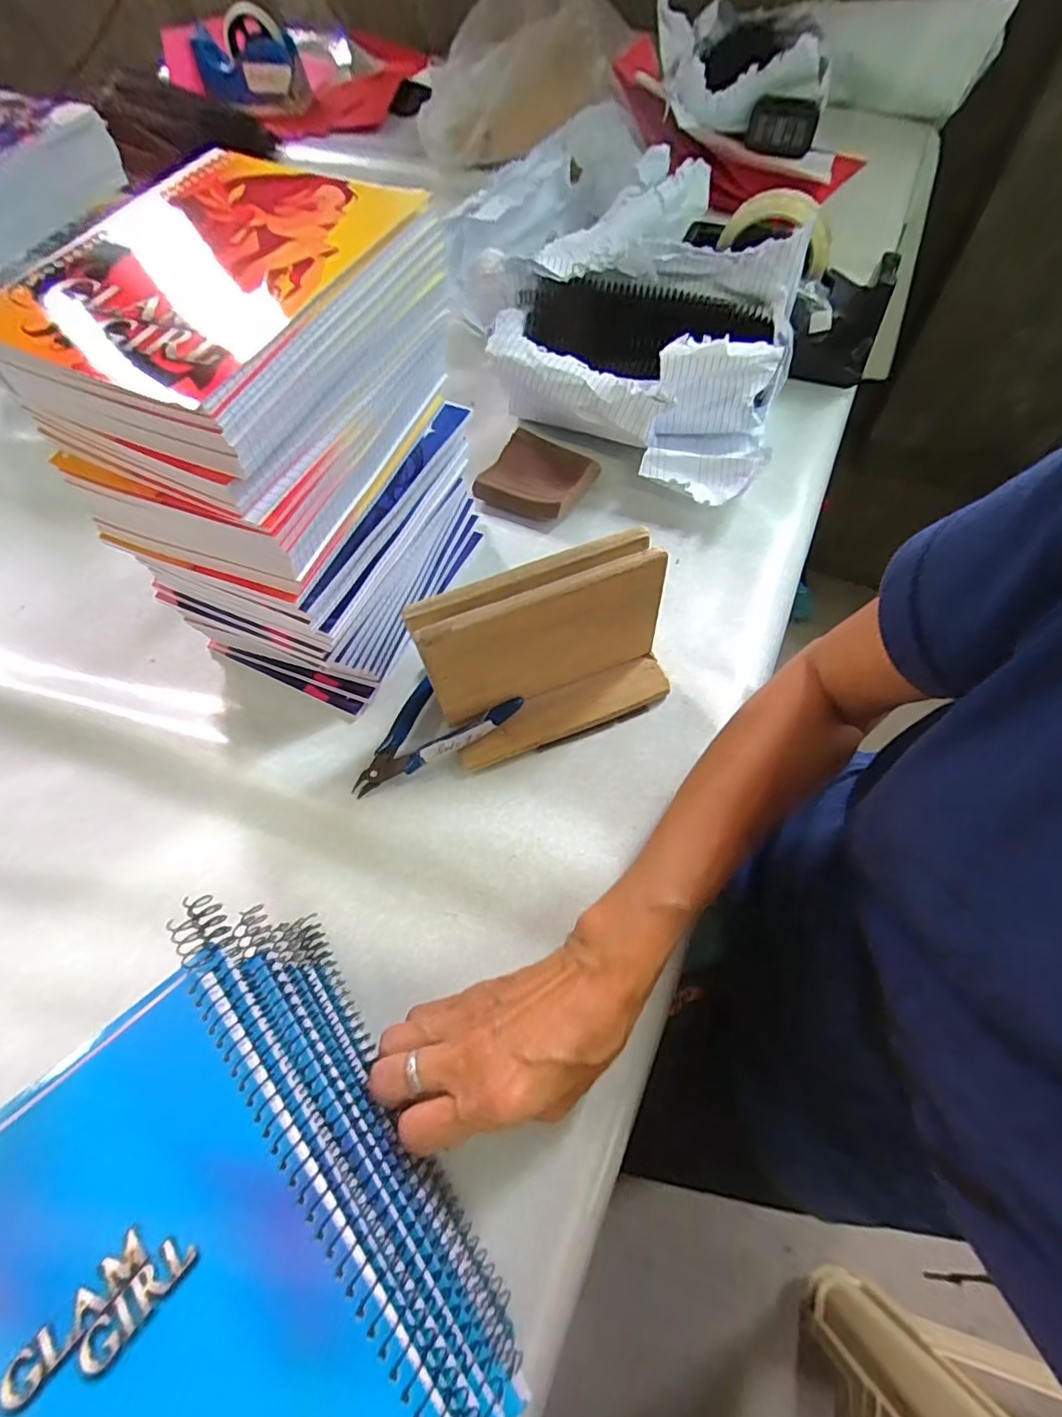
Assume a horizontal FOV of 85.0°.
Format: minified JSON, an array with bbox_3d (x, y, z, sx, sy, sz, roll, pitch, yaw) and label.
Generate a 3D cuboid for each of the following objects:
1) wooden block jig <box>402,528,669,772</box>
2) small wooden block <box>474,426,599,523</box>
[{"bbox_3d":[0.015,-0.032,0.379,0.157,0.110,0.069,-20,63,-8],"label":"wooden block jig"},{"bbox_3d":[0.011,-0.210,0.521,0.093,0.029,0.086,25,66,15],"label":"small wooden block"}]

